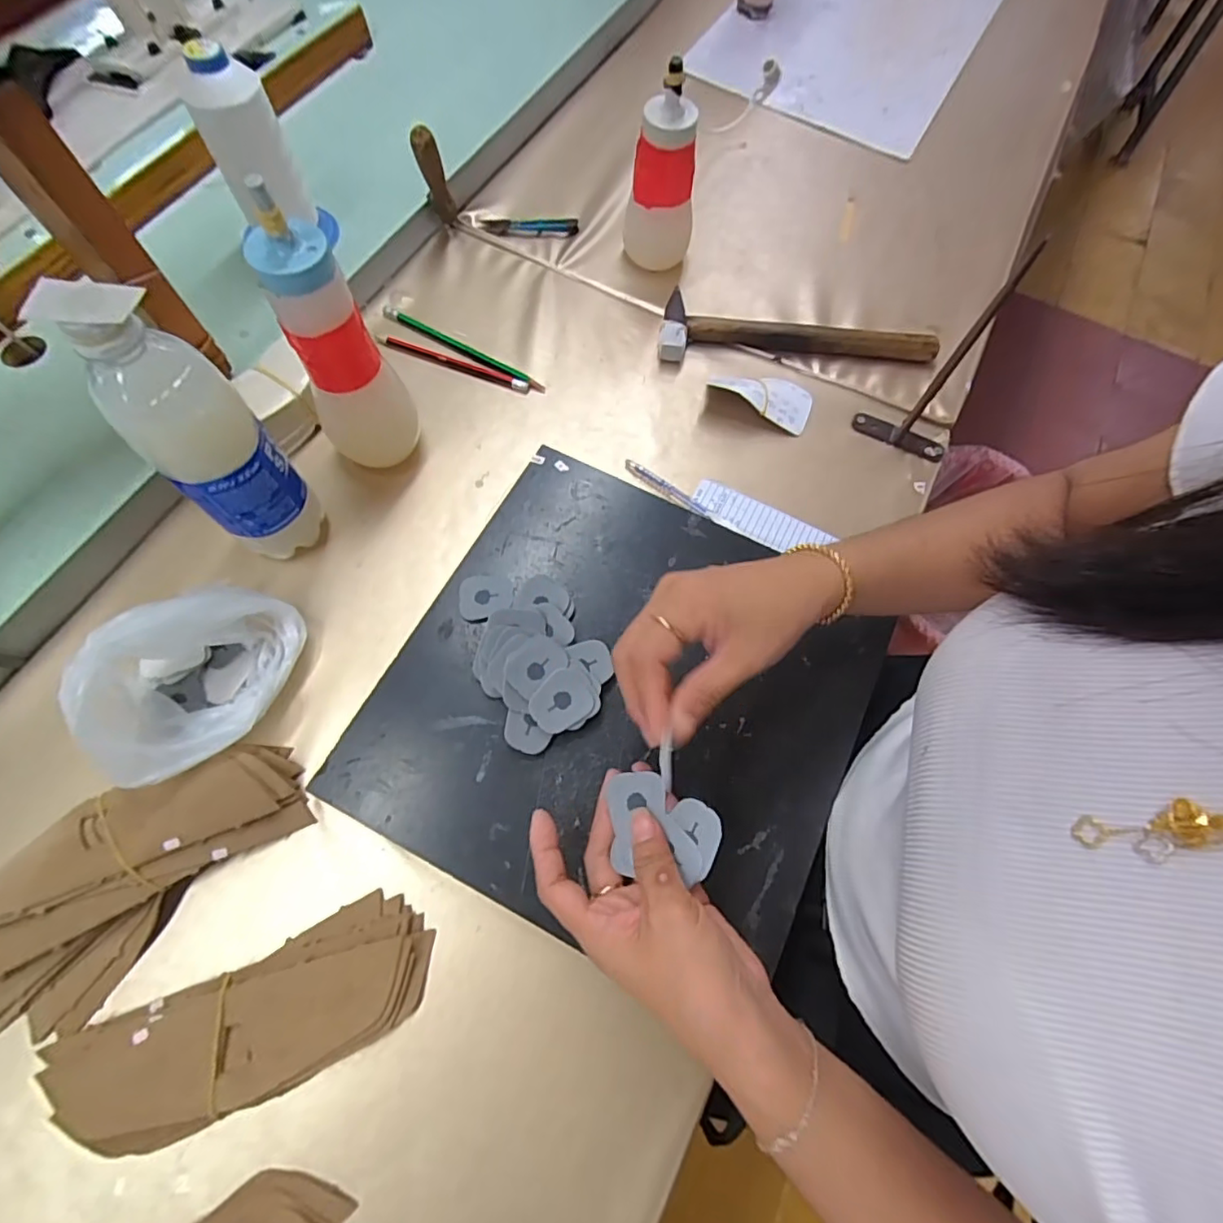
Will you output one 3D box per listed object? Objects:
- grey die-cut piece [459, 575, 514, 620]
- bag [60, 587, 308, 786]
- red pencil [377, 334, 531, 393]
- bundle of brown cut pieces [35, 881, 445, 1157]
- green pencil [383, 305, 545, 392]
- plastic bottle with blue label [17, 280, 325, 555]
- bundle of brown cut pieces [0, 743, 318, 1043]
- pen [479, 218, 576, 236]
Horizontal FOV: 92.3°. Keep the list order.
[{"bbox_3d":[-0.089,-0.012,0.418,0.038,0.004,0.033,-7,69,-5],"label":"grey die-cut piece"},{"bbox_3d":[-0.257,0.044,0.370,0.122,0.086,0.097,-31,73,-14],"label":"bag"},{"bbox_3d":[-0.144,-0.223,0.525,0.147,0.007,0.011,20,69,5],"label":"red pencil"},{"bbox_3d":[-0.202,0.234,0.333,0.194,0.020,0.073,-23,71,-11],"label":"bundle of brown cut pieces"},{"bbox_3d":[-0.134,-0.239,0.530,0.169,0.004,0.011,27,69,8],"label":"green pencil"},{"bbox_3d":[-0.245,-0.100,0.365,0.059,0.206,0.054,1,68,-2],"label":"plastic bottle with blue label"},{"bbox_3d":[-0.288,0.155,0.352,0.200,0.040,0.096,-39,75,-16],"label":"bundle of brown cut pieces"},{"bbox_3d":[-0.083,-0.389,0.593,0.096,0.012,0.019,-1,68,-3],"label":"pen"}]

